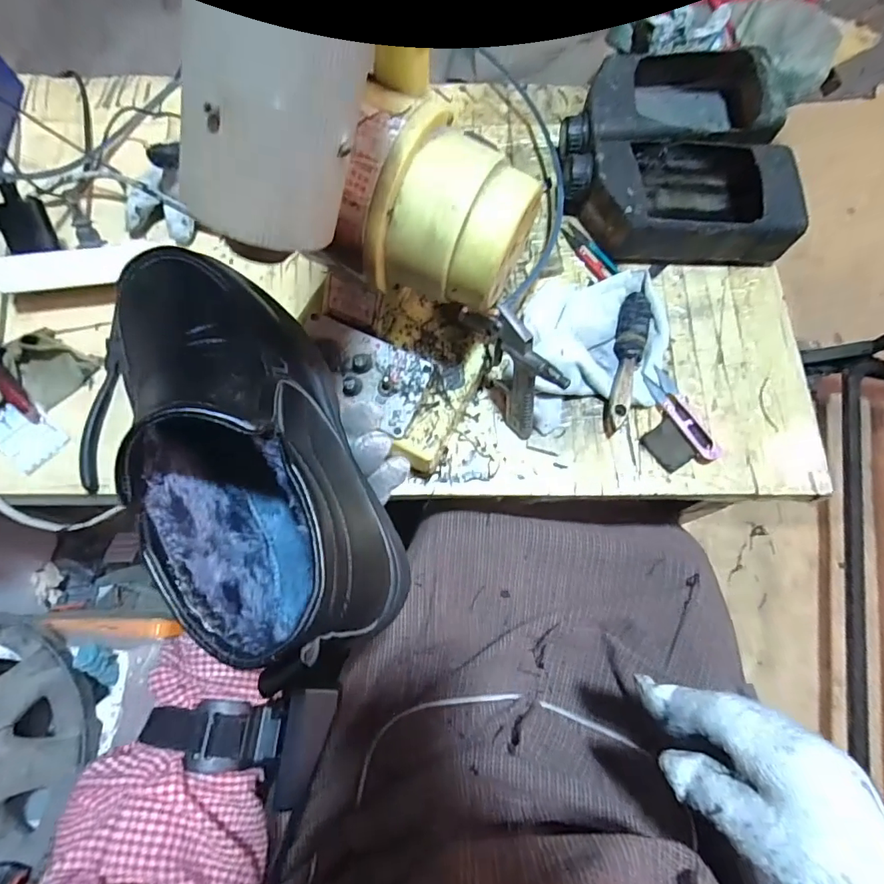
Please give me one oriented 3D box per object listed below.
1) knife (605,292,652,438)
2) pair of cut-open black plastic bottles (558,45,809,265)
[{"bbox_3d":[0.177,-0.080,0.485,0.028,0.025,0.146,17,74,4],"label":"knife"},{"bbox_3d":[0.244,-0.315,0.539,0.224,0.066,0.250,-1,74,-1],"label":"pair of cut-open black plastic bottles"}]

